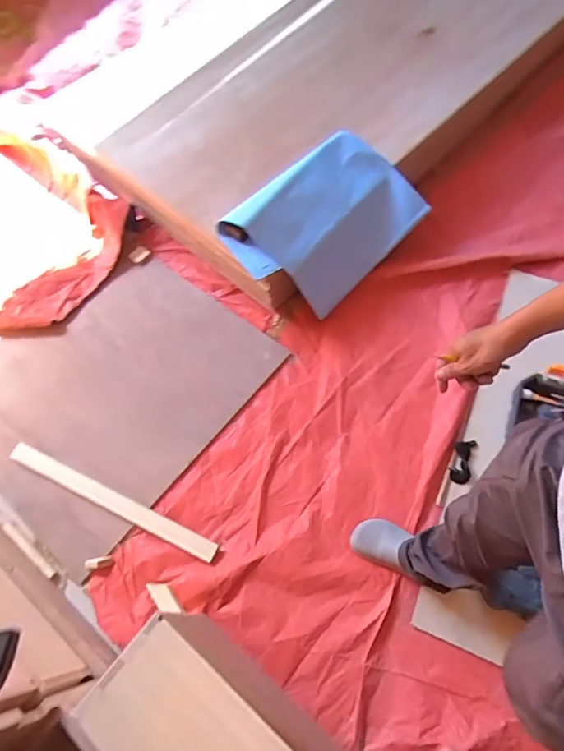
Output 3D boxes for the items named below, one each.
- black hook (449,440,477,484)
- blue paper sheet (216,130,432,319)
[{"bbox_3d":[0.493,0.230,1.252,0.059,0.028,0.128,19,67,11],"label":"black hook"},{"bbox_3d":[0.140,-0.468,1.396,0.400,0.082,0.554,45,79,-11],"label":"blue paper sheet"}]

